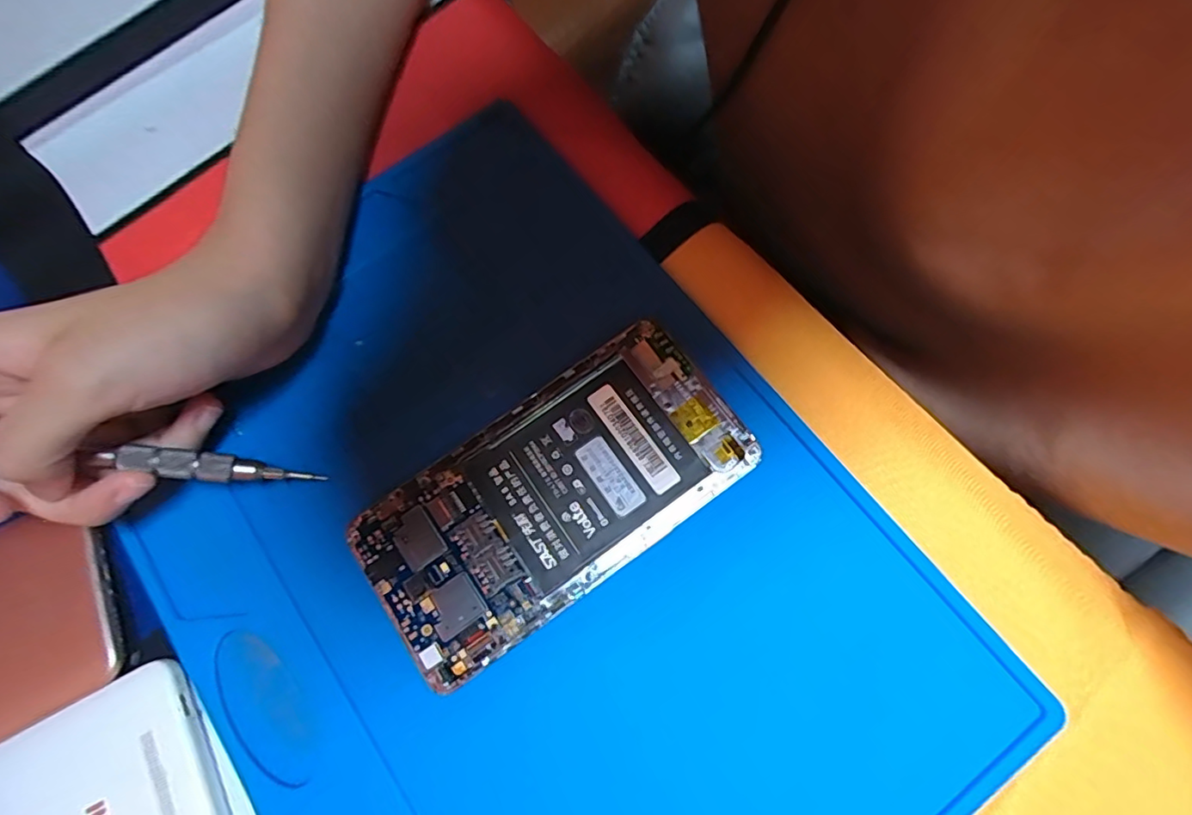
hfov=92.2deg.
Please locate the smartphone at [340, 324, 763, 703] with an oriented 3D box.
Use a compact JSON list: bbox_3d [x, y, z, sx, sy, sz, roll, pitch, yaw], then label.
[{"bbox_3d":[-0.015,0.031,0.211,0.139,0.009,0.070,-35,76,-8],"label":"smartphone"}]

